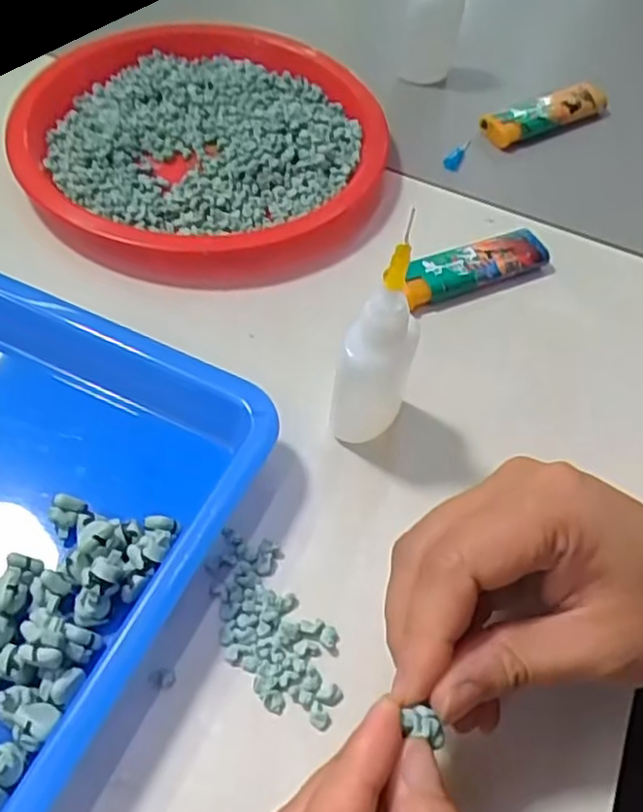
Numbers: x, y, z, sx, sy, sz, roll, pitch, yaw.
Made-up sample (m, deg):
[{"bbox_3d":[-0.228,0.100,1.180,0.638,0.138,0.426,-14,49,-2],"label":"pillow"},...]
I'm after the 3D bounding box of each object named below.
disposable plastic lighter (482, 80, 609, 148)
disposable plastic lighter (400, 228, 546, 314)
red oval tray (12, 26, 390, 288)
[{"bbox_3d":[0.125,-0.165,0.404,0.079,0.018,0.017,-23,60,-19],"label":"disposable plastic lighter"},{"bbox_3d":[0.069,-0.064,0.335,0.075,0.014,0.019,-20,59,-17],"label":"disposable plastic lighter"},{"bbox_3d":[-0.061,-0.136,0.369,0.173,0.021,0.192,-20,59,-17],"label":"red oval tray"}]

